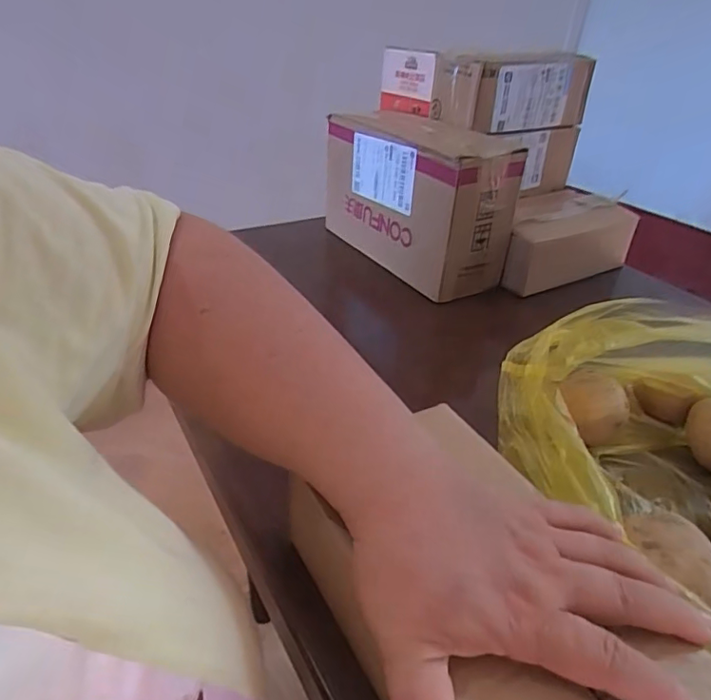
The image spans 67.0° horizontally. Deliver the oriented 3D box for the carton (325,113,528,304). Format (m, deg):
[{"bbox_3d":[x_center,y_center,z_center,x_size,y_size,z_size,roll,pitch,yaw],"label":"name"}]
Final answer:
[{"bbox_3d":[0.075,-0.204,0.703,0.111,0.159,0.281,-13,37,-26],"label":"carton"}]

